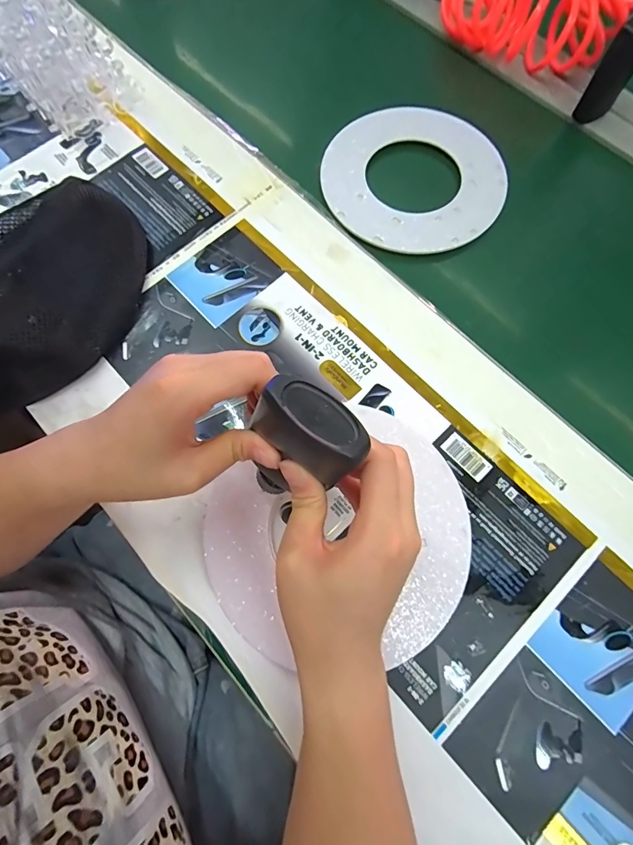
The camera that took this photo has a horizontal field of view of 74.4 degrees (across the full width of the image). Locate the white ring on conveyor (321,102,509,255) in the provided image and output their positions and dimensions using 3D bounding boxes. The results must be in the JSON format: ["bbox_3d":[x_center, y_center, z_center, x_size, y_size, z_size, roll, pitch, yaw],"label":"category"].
[{"bbox_3d":[0.105,-0.267,0.446,0.187,0.008,0.196,0,73,0],"label":"white ring on conveyor"}]

